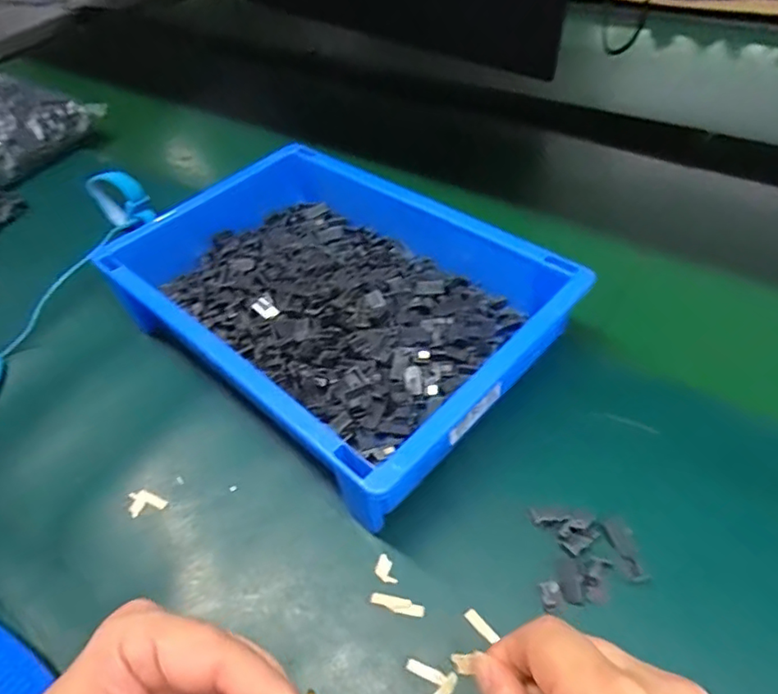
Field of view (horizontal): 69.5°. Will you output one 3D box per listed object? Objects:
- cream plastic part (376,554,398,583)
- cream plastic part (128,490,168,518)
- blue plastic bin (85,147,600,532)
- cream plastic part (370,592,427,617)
[{"bbox_3d":[-0.002,0.127,0.317,0.010,0.004,0.017,-28,52,-17],"label":"cream plastic part"},{"bbox_3d":[-0.156,0.100,0.364,0.023,0.005,0.017,-16,49,-7],"label":"cream plastic part"},{"bbox_3d":[-0.041,-0.040,0.418,0.304,0.085,0.215,34,60,30],"label":"blue plastic bin"},{"bbox_3d":[0.005,0.140,0.305,0.030,0.004,0.008,13,52,17],"label":"cream plastic part"}]

